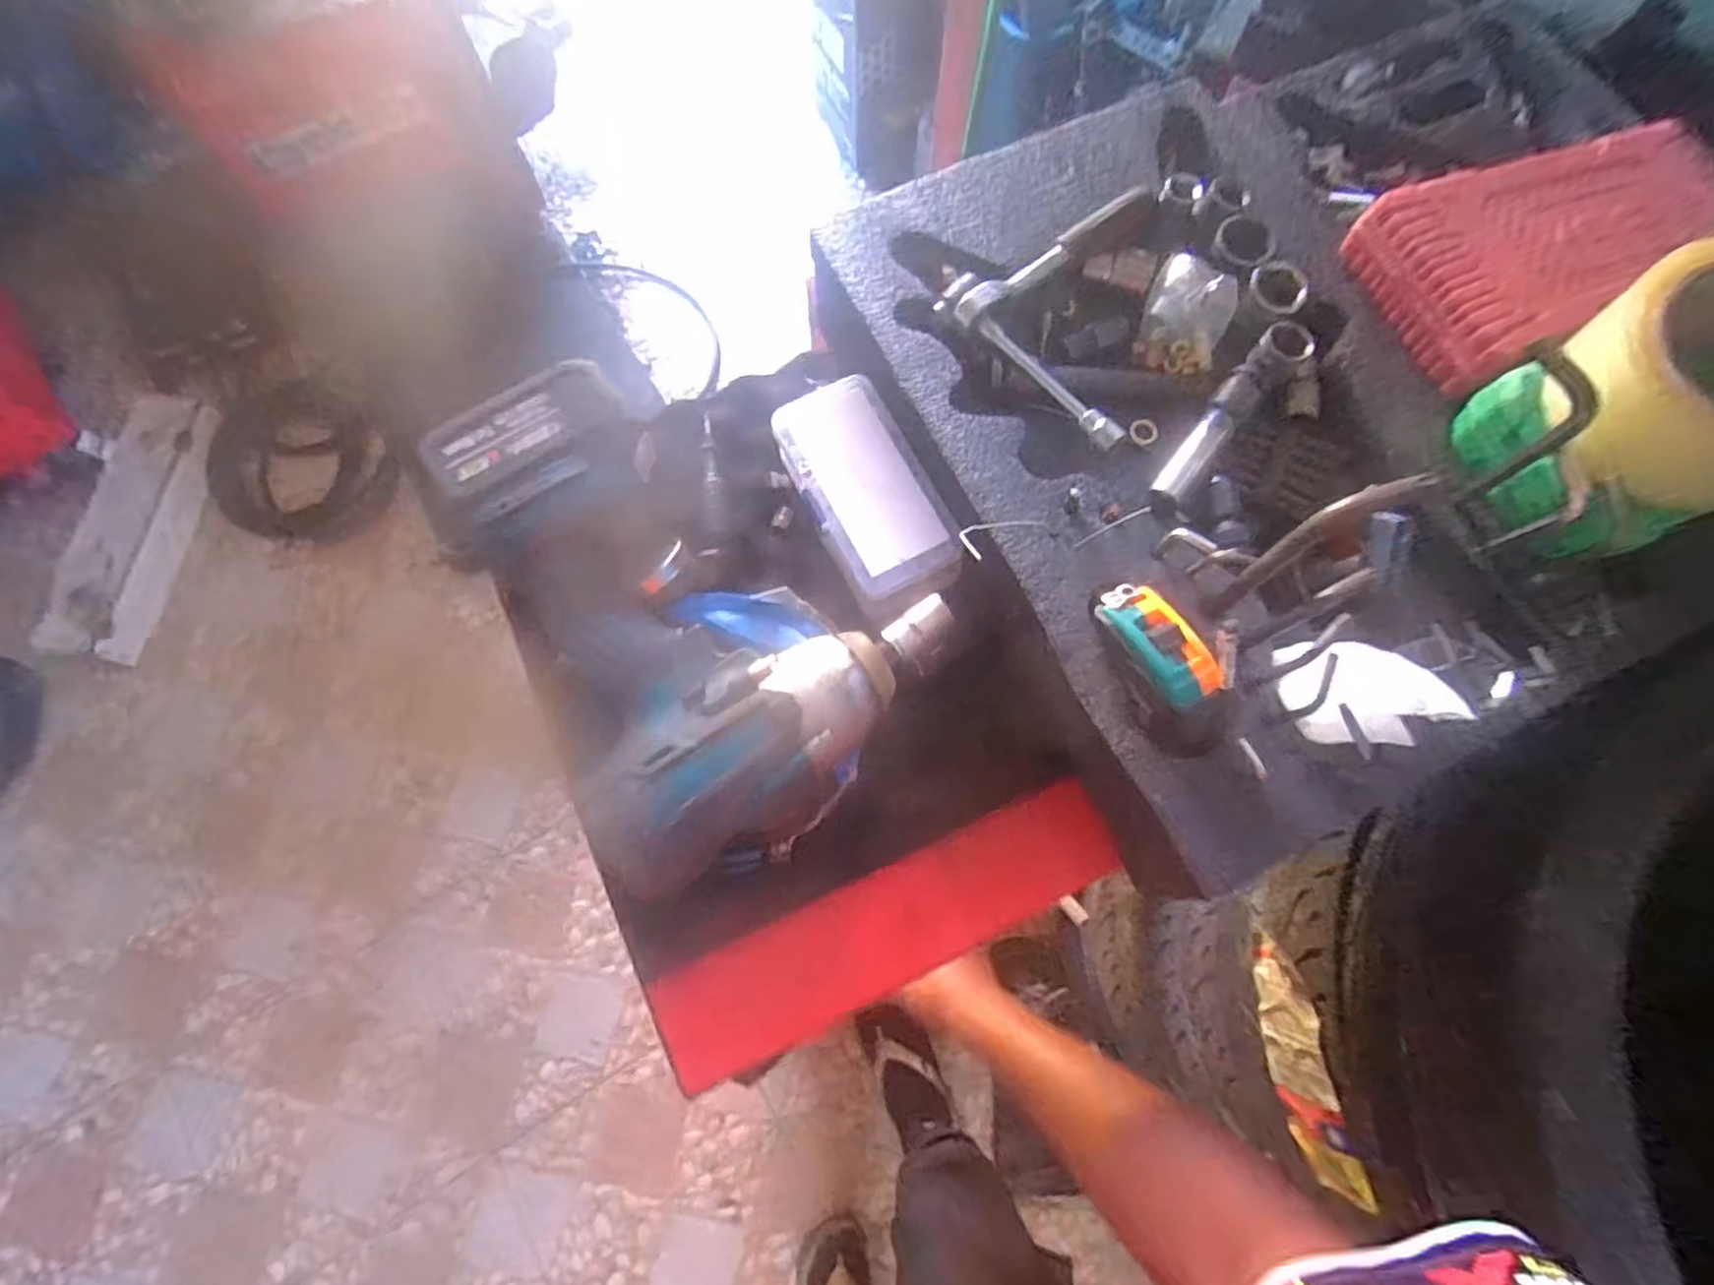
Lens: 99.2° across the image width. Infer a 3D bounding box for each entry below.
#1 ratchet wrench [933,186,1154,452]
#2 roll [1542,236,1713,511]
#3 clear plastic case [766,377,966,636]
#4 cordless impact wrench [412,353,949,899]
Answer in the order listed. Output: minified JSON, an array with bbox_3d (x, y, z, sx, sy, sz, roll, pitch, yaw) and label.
[{"bbox_3d":[0.137,-0.188,0.402,0.136,0.020,0.133,-39,78,-9],"label":"ratchet wrench"},{"bbox_3d":[0.374,-0.112,0.310,0.099,0.066,0.100,0,75,0],"label":"roll"},{"bbox_3d":[0.005,-0.085,0.432,0.069,0.032,0.137,-28,77,-7],"label":"clear plastic case"},{"bbox_3d":[-0.116,-0.005,0.397,0.275,0.076,0.207,35,78,9],"label":"cordless impact wrench"}]

